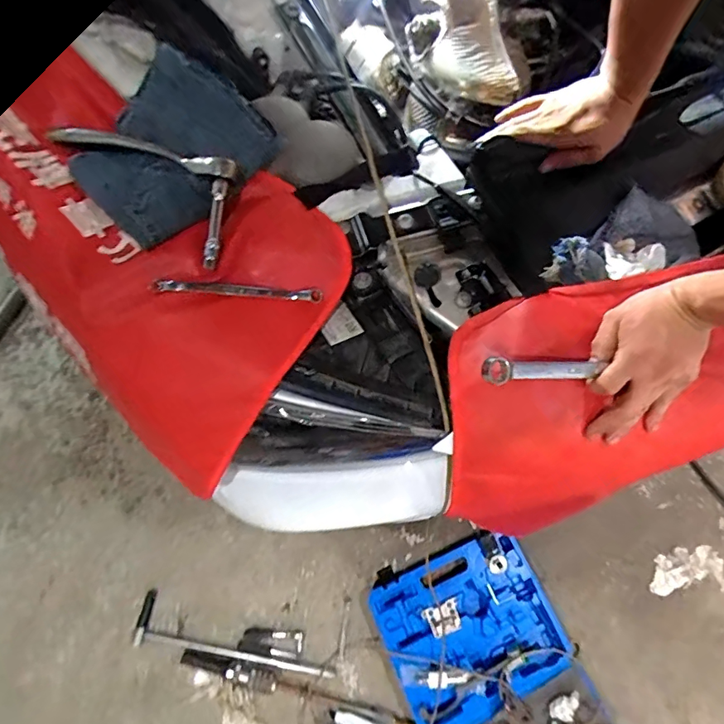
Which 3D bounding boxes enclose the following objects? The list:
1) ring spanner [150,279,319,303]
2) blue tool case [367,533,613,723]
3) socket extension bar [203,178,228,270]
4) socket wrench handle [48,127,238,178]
[{"bbox_3d":[-0.126,-0.074,0.476,0.169,0.013,0.013,1,69,-19],"label":"ring spanner"},{"bbox_3d":[0.326,0.761,1.043,0.405,0.080,0.655,-23,72,-9],"label":"blue tool case"},{"bbox_3d":[-0.148,-0.138,0.464,0.013,0.008,0.089,8,89,2],"label":"socket extension bar"},{"bbox_3d":[-0.223,-0.212,0.458,0.192,0.015,0.022,14,70,4],"label":"socket wrench handle"}]

